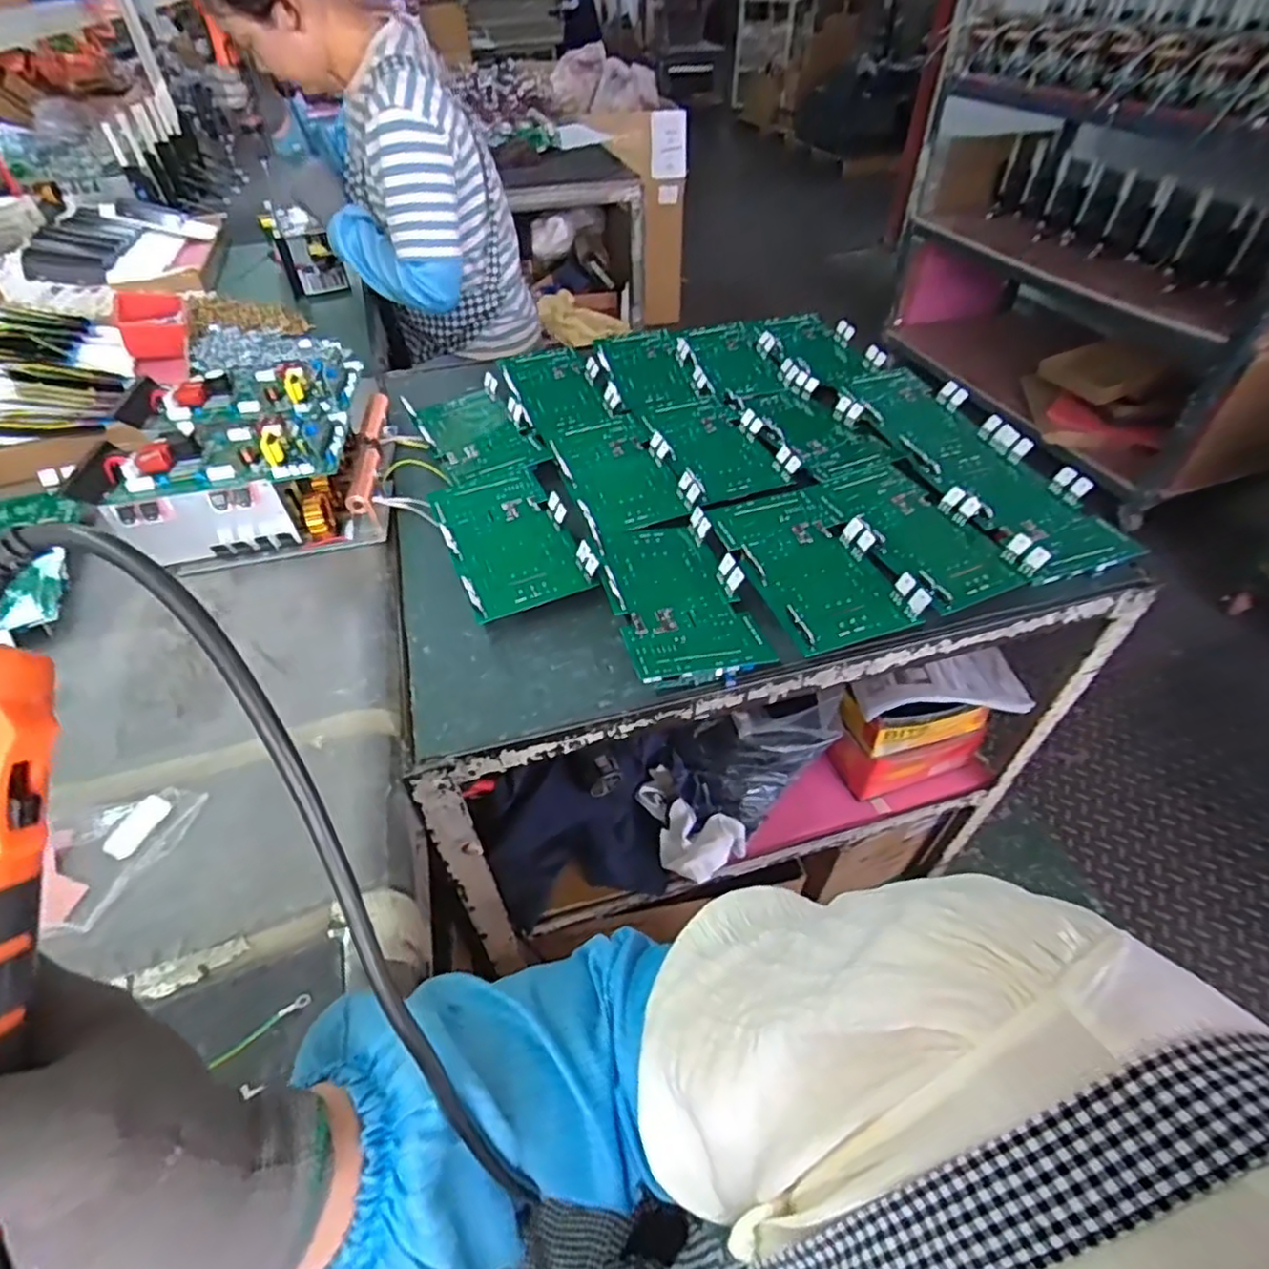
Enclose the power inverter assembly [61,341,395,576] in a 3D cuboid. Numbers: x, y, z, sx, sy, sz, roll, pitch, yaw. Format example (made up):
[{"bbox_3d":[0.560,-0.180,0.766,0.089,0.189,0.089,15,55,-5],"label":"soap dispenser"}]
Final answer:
[{"bbox_3d":[-0.458,-0.217,0.783,0.283,0.122,0.263,-11,47,-9],"label":"power inverter assembly"}]

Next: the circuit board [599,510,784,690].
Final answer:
[{"bbox_3d":[0.036,-0.045,0.649,0.139,0.038,0.239,-4,39,-15],"label":"circuit board"}]

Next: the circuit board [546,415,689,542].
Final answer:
[{"bbox_3d":[-0.022,-0.203,0.805,0.129,0.027,0.252,-13,48,-11],"label":"circuit board"}]

